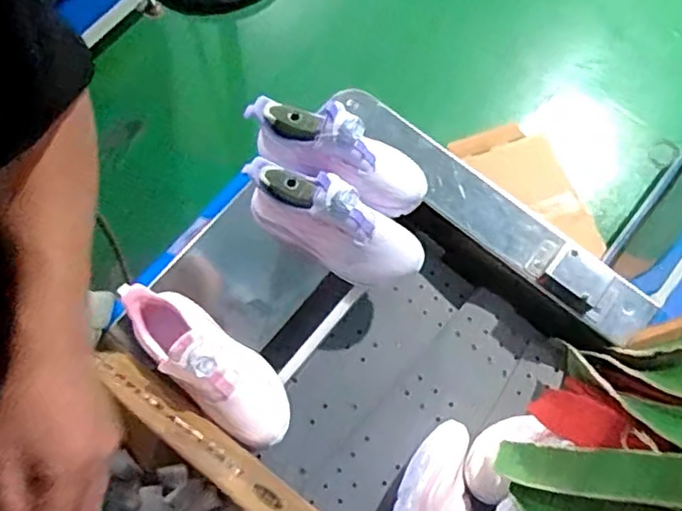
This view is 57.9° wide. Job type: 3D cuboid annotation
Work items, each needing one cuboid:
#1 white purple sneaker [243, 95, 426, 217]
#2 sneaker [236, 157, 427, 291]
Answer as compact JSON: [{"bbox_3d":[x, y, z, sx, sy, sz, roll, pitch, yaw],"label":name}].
[{"bbox_3d":[-0.005,-0.119,0.741,0.233,0.119,0.087,25,73,-11],"label":"white purple sneaker"},{"bbox_3d":[-0.012,-0.035,0.720,0.221,0.117,0.074,21,73,6],"label":"sneaker"}]

